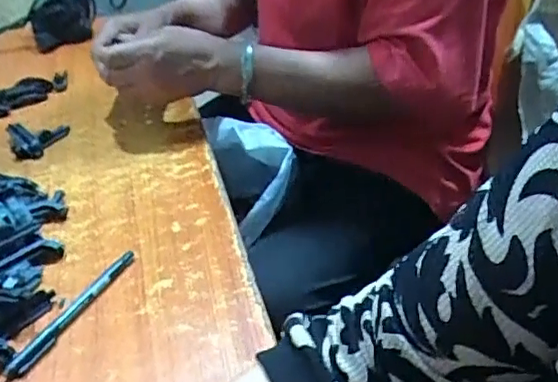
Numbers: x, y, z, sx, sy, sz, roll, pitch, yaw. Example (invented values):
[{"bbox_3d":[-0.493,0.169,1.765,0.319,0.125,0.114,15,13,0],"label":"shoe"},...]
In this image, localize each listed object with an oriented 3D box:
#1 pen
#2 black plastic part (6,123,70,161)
[{"bbox_3d":[-0.159,0.092,0.459,0.014,0.009,0.134,12,39,23],"label":"pen"},{"bbox_3d":[-0.278,-0.062,0.681,0.064,0.017,0.075,-22,39,-21],"label":"black plastic part"}]

